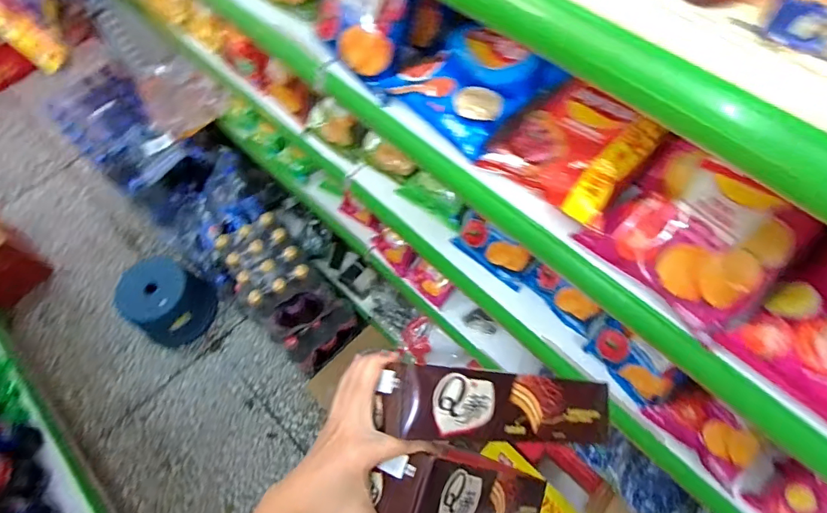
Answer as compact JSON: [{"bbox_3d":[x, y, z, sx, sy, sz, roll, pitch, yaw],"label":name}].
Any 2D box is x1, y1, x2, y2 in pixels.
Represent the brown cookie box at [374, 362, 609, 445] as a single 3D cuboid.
[{"bbox_3d":[0.076,0.135,0.428,0.220,0.050,0.061,9,78,-25],"label":"brown cookie box"}]

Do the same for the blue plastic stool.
[{"bbox_3d":[-0.793,0.146,1.489,0.268,0.208,0.223,23,66,14],"label":"blue plastic stool"}]

